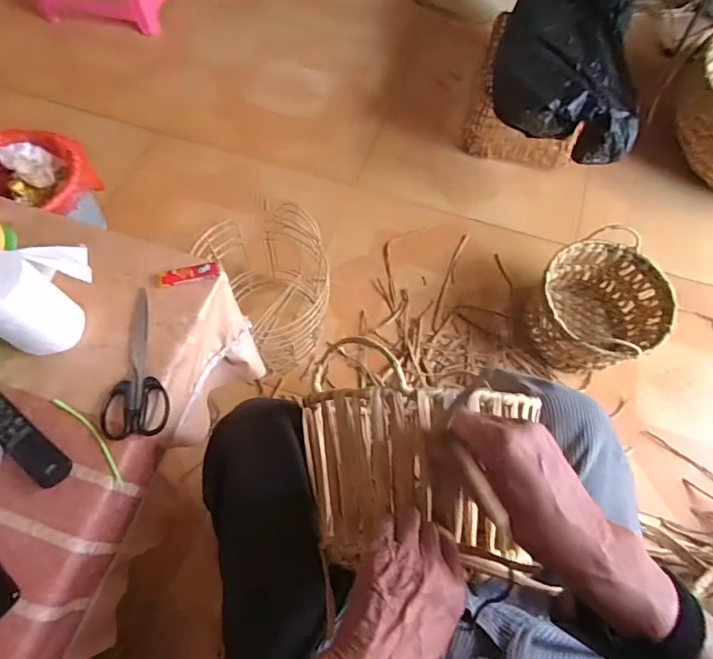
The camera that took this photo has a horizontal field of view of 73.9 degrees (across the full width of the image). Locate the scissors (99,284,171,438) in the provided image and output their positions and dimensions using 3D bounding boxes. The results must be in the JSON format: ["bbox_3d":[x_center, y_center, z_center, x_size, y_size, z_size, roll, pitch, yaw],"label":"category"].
[{"bbox_3d":[-0.282,0.038,0.594,0.076,0.017,0.199,-13,66,-8],"label":"scissors"}]

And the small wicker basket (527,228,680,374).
[{"bbox_3d":[0.502,-0.042,1.020,0.251,0.188,0.244,1,66,-2],"label":"small wicker basket"}]

